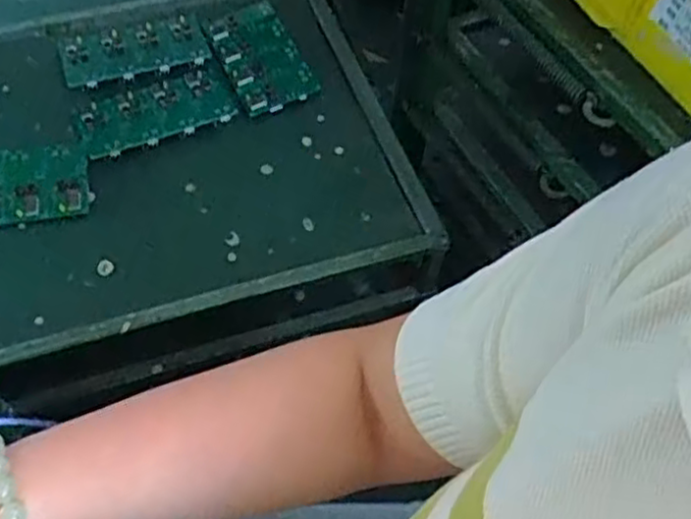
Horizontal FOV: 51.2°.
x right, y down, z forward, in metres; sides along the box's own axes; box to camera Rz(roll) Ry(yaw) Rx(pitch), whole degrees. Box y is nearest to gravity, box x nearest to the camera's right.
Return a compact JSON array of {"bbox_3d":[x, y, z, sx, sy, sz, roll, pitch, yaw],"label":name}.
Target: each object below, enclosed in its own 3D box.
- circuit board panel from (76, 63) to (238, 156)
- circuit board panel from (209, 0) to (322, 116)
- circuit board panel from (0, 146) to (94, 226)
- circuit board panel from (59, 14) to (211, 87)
[{"bbox_3d":[-0.256,-0.202,0.971,0.199,0.006,0.108,-22,62,-16],"label":"circuit board panel"},{"bbox_3d":[-0.118,-0.288,1.028,0.105,0.016,0.194,-21,62,-15],"label":"circuit board panel"},{"bbox_3d":[-0.421,-0.093,0.889,0.197,0.015,0.108,-7,59,-7],"label":"circuit board panel"},{"bbox_3d":[-0.301,-0.300,1.027,0.197,0.013,0.107,-15,60,-12],"label":"circuit board panel"}]

